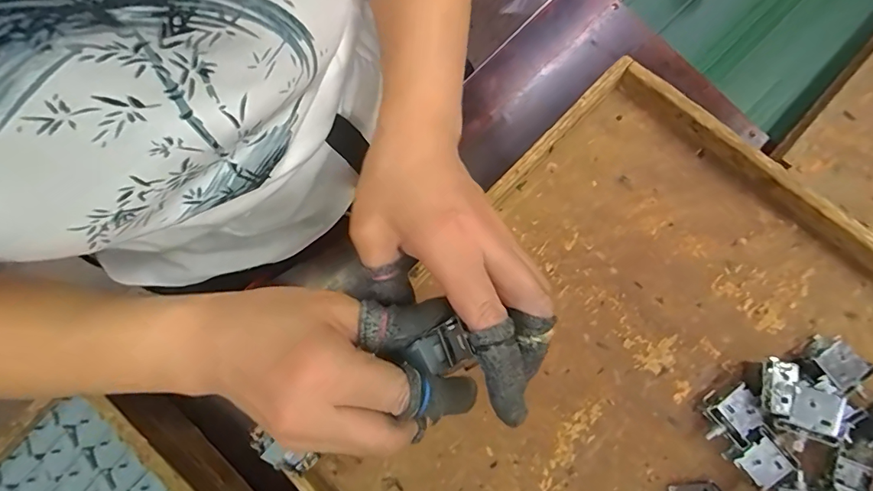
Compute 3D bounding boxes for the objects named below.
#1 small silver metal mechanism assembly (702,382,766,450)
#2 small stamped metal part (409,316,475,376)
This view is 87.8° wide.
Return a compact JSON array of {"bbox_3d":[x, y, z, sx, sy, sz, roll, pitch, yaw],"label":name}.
[{"bbox_3d":[0.241,0.142,0.374,0.045,0.025,0.038,-35,84,-2],"label":"small silver metal mechanism assembly"},{"bbox_3d":[0.005,0.055,0.241,0.026,0.010,0.022,-34,80,-6],"label":"small stamped metal part"}]

